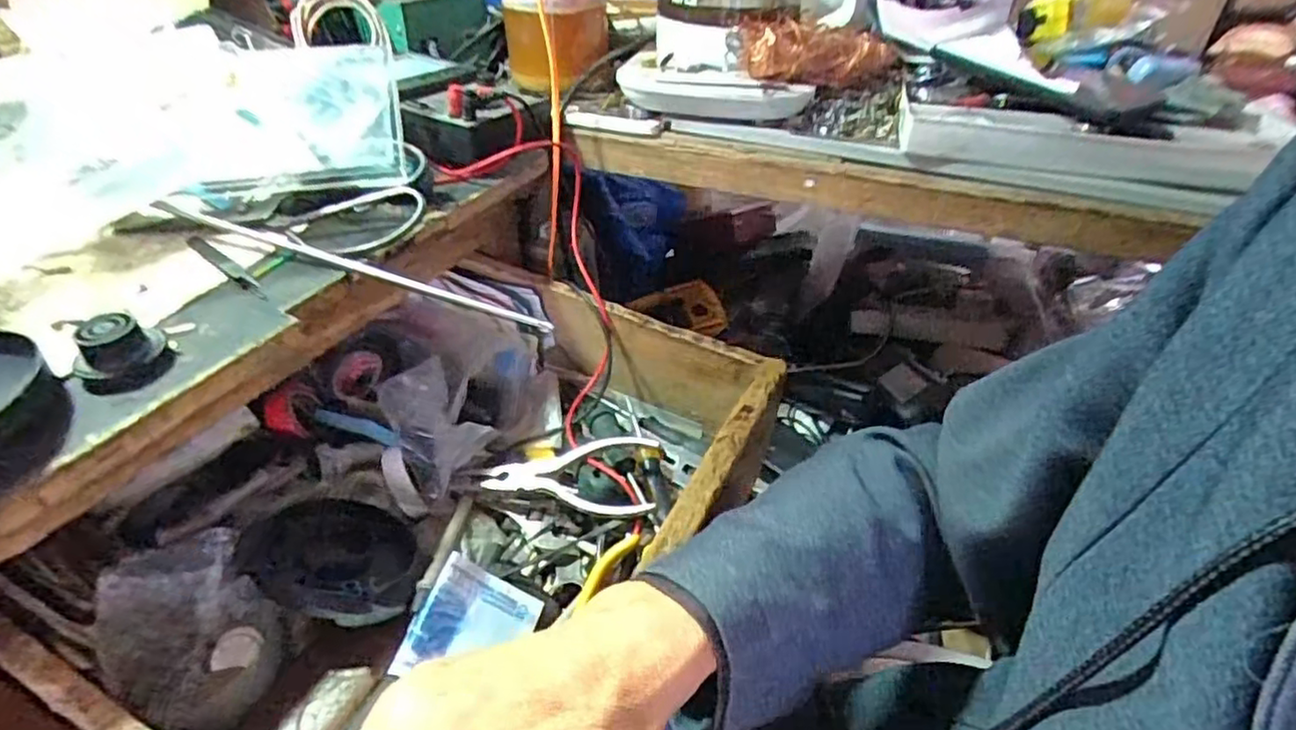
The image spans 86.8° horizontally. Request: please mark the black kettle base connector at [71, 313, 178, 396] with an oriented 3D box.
[{"bbox_3d":[-0.260,-0.006,0.339,0.039,0.026,0.039,-28,46,-33],"label":"black kettle base connector"}]

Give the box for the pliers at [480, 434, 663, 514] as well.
[{"bbox_3d":[-0.056,0.075,0.488,0.121,0.012,0.057,1,59,10],"label":"pliers"}]

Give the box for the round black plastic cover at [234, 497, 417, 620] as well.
[{"bbox_3d":[-0.192,0.114,0.416,0.095,0.014,0.095,16,26,-8],"label":"round black plastic cover"}]

